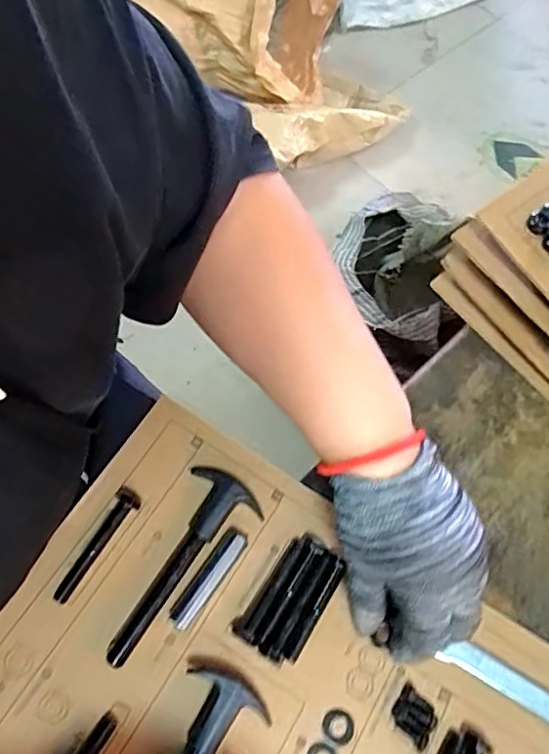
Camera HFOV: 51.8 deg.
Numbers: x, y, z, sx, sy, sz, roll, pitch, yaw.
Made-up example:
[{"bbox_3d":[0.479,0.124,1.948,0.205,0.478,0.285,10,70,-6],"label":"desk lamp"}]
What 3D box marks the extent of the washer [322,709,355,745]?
[{"bbox_3d":[0.039,0.214,0.346,0.019,0.004,0.017,33,67,9],"label":"washer"}]

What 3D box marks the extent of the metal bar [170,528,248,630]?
[{"bbox_3d":[-0.042,0.129,0.364,0.017,0.018,0.067,34,67,9],"label":"metal bar"}]

